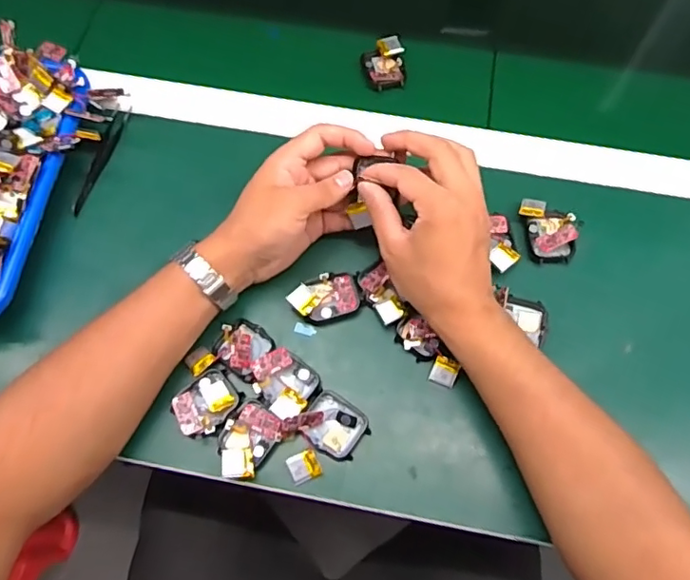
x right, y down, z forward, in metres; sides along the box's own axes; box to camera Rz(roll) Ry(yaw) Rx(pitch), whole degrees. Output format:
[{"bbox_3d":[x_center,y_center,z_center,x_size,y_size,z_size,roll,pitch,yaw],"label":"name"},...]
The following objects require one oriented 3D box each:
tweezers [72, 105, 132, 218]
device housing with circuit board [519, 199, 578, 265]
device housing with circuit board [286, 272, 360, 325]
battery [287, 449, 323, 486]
[{"bbox_3d":[-0.218,-0.118,0.500,0.013,0.013,0.116,13,68,5],"label":"tweezers"},{"bbox_3d":[0.169,-0.051,0.462,0.039,0.019,0.054,-4,67,-1],"label":"device housing with circuit board"},{"bbox_3d":[-0.016,0.006,0.445,0.053,0.017,0.036,-20,69,-8],"label":"device housing with circuit board"},{"bbox_3d":[-0.030,0.126,0.399,0.022,0.004,0.019,-25,70,-10],"label":"battery"}]

